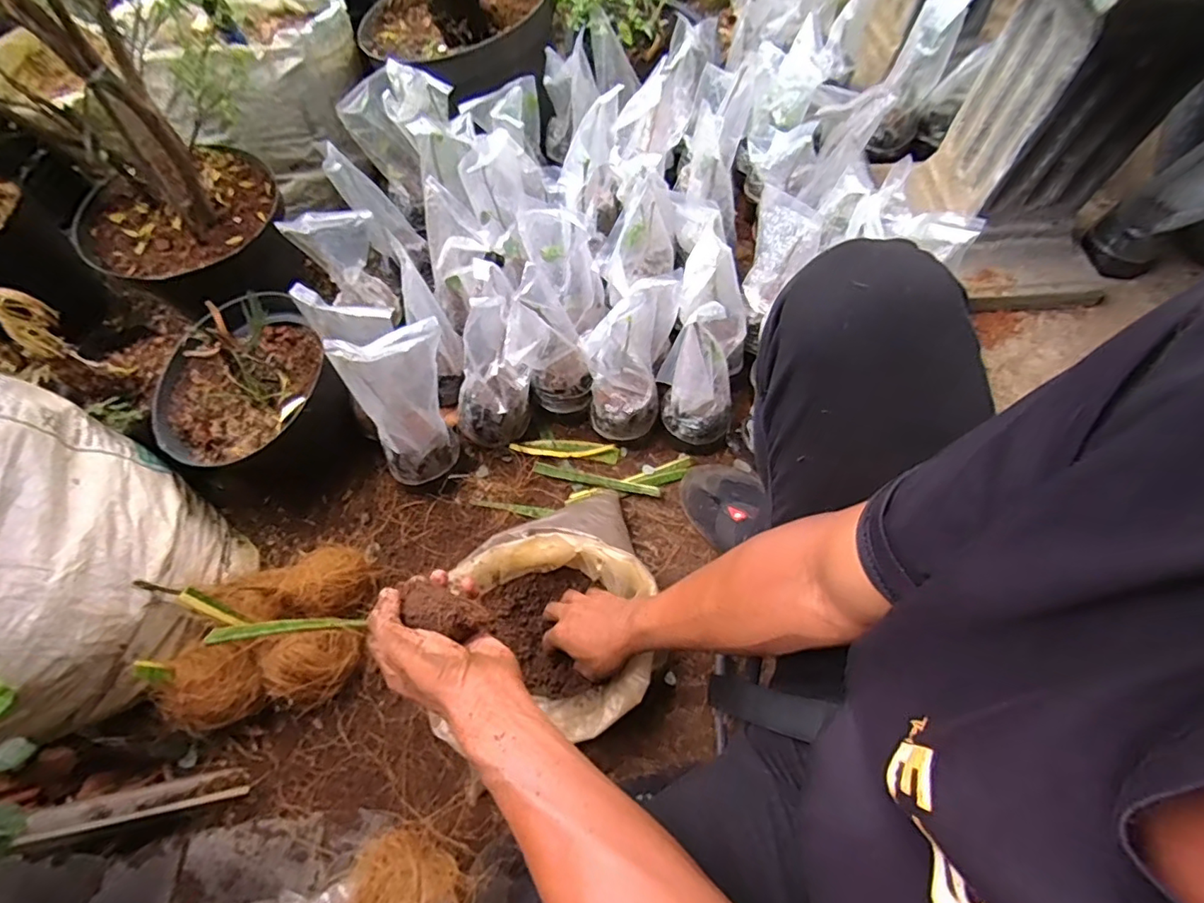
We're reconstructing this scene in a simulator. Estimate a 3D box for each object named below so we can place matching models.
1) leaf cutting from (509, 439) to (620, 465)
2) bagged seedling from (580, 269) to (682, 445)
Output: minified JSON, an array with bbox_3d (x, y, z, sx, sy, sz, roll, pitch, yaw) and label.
[{"bbox_3d":[-0.050,-0.003,0.767,0.146,0.013,0.024,5,69,2],"label":"leaf cutting"},{"bbox_3d":[0.030,-0.109,0.670,0.096,0.230,0.099,14,45,5],"label":"bagged seedling"}]

